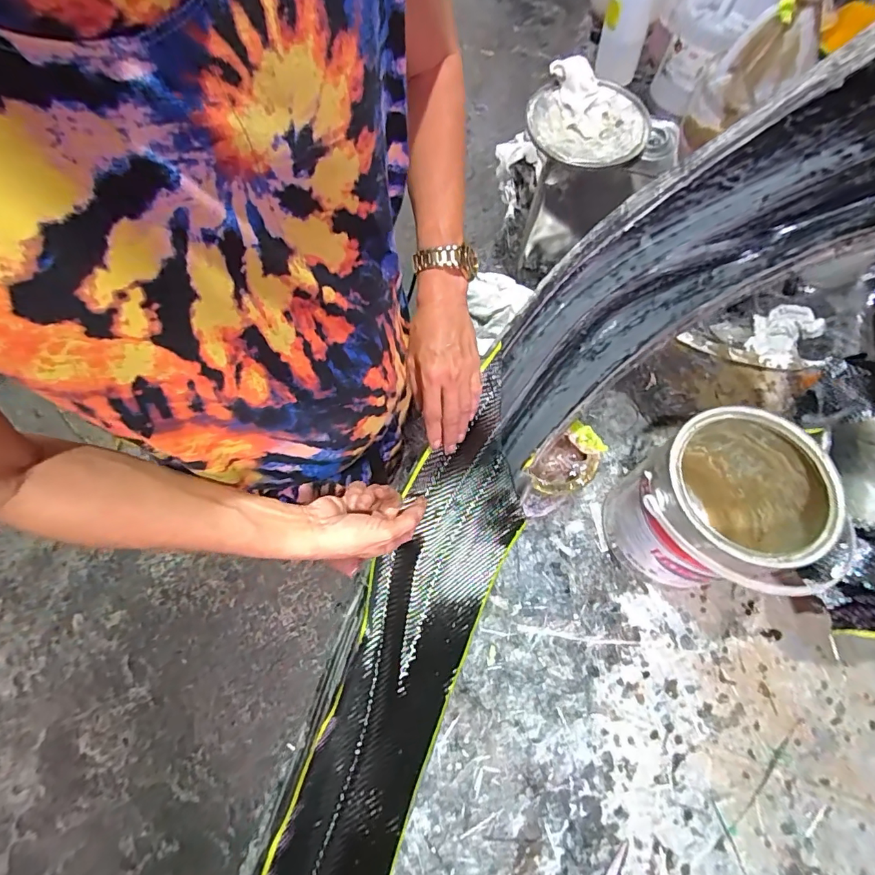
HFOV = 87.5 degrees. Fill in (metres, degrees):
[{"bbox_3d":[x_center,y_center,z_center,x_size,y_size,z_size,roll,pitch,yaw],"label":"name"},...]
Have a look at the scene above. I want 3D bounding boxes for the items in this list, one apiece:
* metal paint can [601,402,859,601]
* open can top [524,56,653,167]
[{"bbox_3d":[0.309,0.082,0.531,0.174,0.219,0.163,0,68,-1],"label":"metal paint can"},{"bbox_3d":[0.188,-0.400,0.565,0.146,0.037,0.141,6,68,2],"label":"open can top"}]

